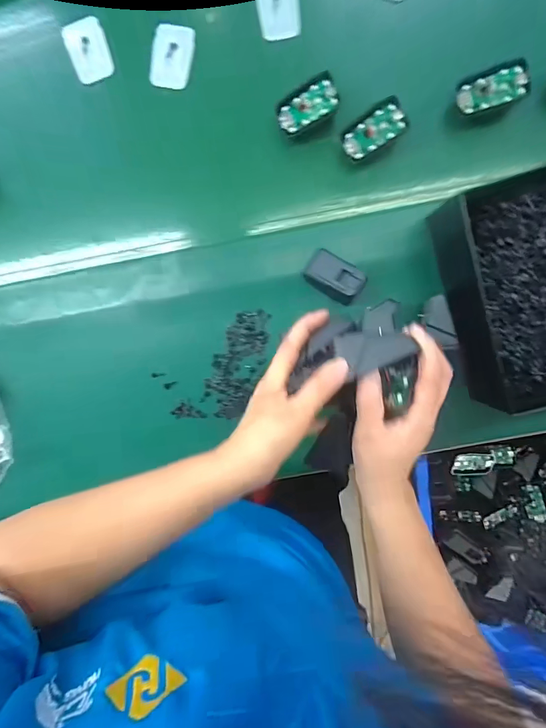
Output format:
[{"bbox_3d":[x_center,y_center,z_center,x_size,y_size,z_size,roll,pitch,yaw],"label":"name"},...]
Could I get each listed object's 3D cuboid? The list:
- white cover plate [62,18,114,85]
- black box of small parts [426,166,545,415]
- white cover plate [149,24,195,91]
[{"bbox_3d":[-0.217,-0.371,0.439,0.045,0.011,0.066,-20,93,2],"label":"white cover plate"},{"bbox_3d":[0.285,-0.077,0.391,0.193,0.090,0.238,-17,93,2],"label":"black box of small parts"},{"bbox_3d":[-0.118,-0.362,0.440,0.047,0.013,0.067,10,94,0],"label":"white cover plate"}]

